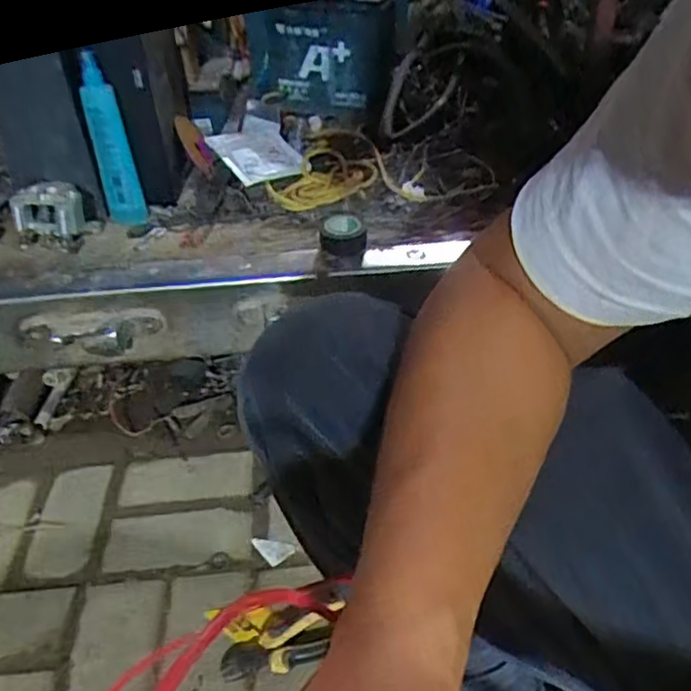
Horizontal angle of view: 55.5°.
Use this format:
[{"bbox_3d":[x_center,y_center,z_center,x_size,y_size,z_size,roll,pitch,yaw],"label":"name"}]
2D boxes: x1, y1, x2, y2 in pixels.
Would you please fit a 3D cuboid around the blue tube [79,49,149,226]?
[{"bbox_3d":[-0.275,-0.236,0.777,0.045,0.184,0.034,-13,38,-14],"label":"blue tube"}]

